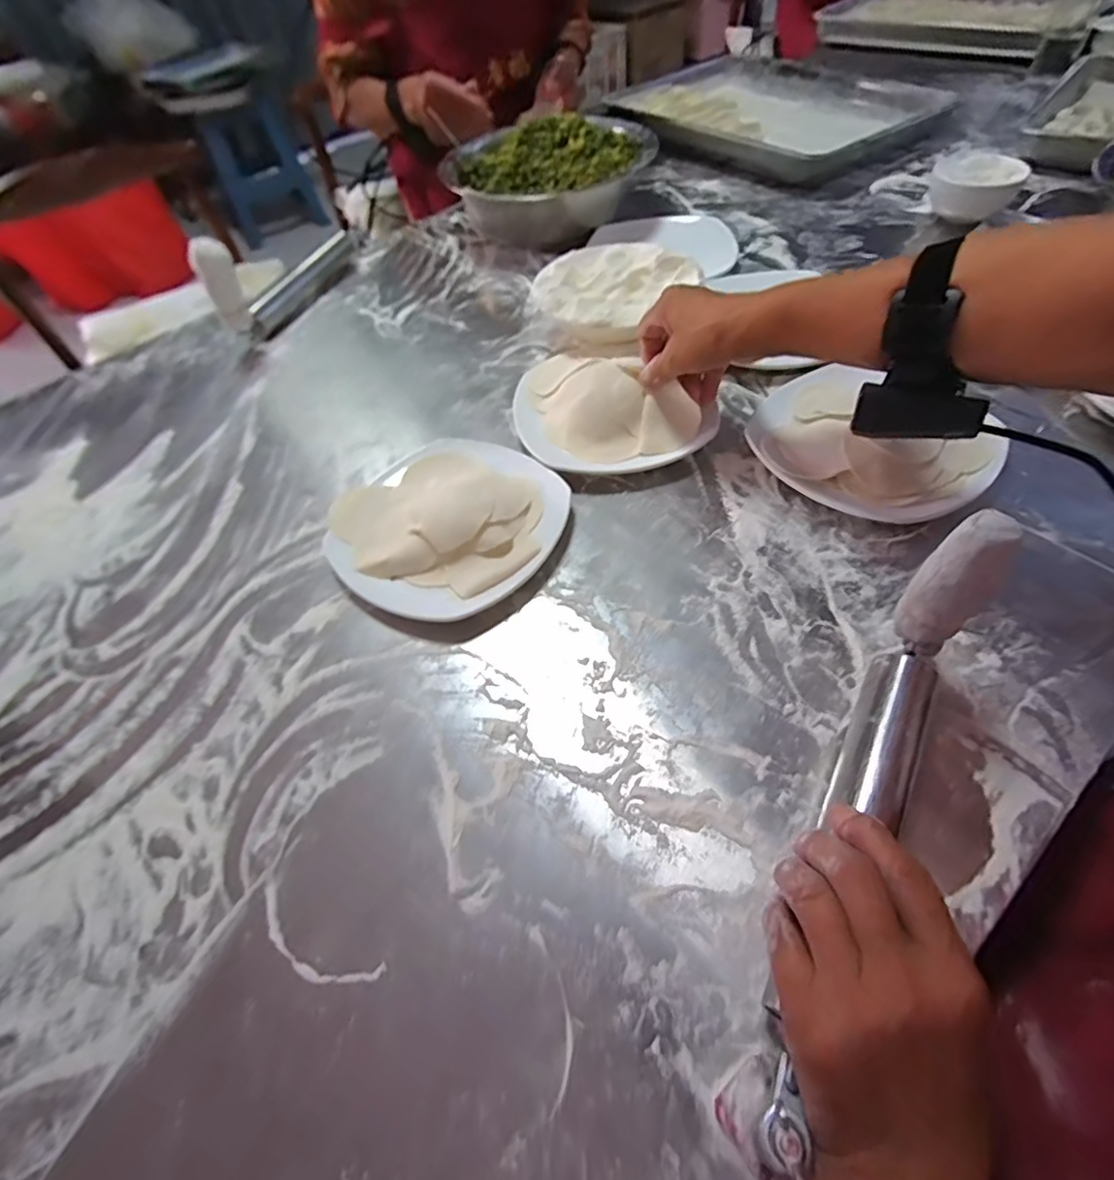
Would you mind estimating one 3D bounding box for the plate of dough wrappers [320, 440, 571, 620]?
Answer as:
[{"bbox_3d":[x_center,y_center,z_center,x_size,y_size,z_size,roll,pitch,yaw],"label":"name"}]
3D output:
[{"bbox_3d":[-0.097,-0.062,0.471,0.181,0.033,0.175,30,61,25],"label":"plate of dough wrappers"}]

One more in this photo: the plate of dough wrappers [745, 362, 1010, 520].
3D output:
[{"bbox_3d":[0.250,-0.121,0.471,0.150,0.039,0.178,-34,57,-19],"label":"plate of dough wrappers"}]

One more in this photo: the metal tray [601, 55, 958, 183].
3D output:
[{"bbox_3d":[0.346,-0.788,0.950,0.352,0.057,0.482,-33,57,-18],"label":"metal tray"}]

